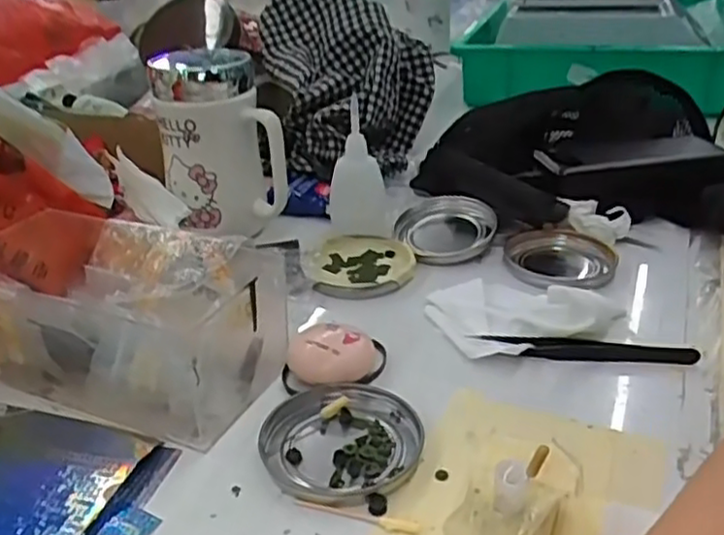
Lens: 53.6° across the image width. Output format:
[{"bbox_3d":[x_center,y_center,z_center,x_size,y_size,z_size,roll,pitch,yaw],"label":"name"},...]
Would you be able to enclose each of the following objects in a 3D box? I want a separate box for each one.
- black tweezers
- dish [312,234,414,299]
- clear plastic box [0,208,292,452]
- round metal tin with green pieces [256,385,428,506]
[{"bbox_3d":[0.130,0.047,0.419,0.124,0.011,0.016,5,28,11],"label":"black tweezers"},{"bbox_3d":[0.000,-0.001,0.516,0.073,0.011,0.077,-1,28,0],"label":"dish"},{"bbox_3d":[-0.139,0.026,0.406,0.178,0.073,0.096,10,30,20],"label":"clear plastic box"},{"bbox_3d":[-0.011,0.086,0.357,0.076,0.011,0.074,-1,28,0],"label":"round metal tin with green pieces"}]

